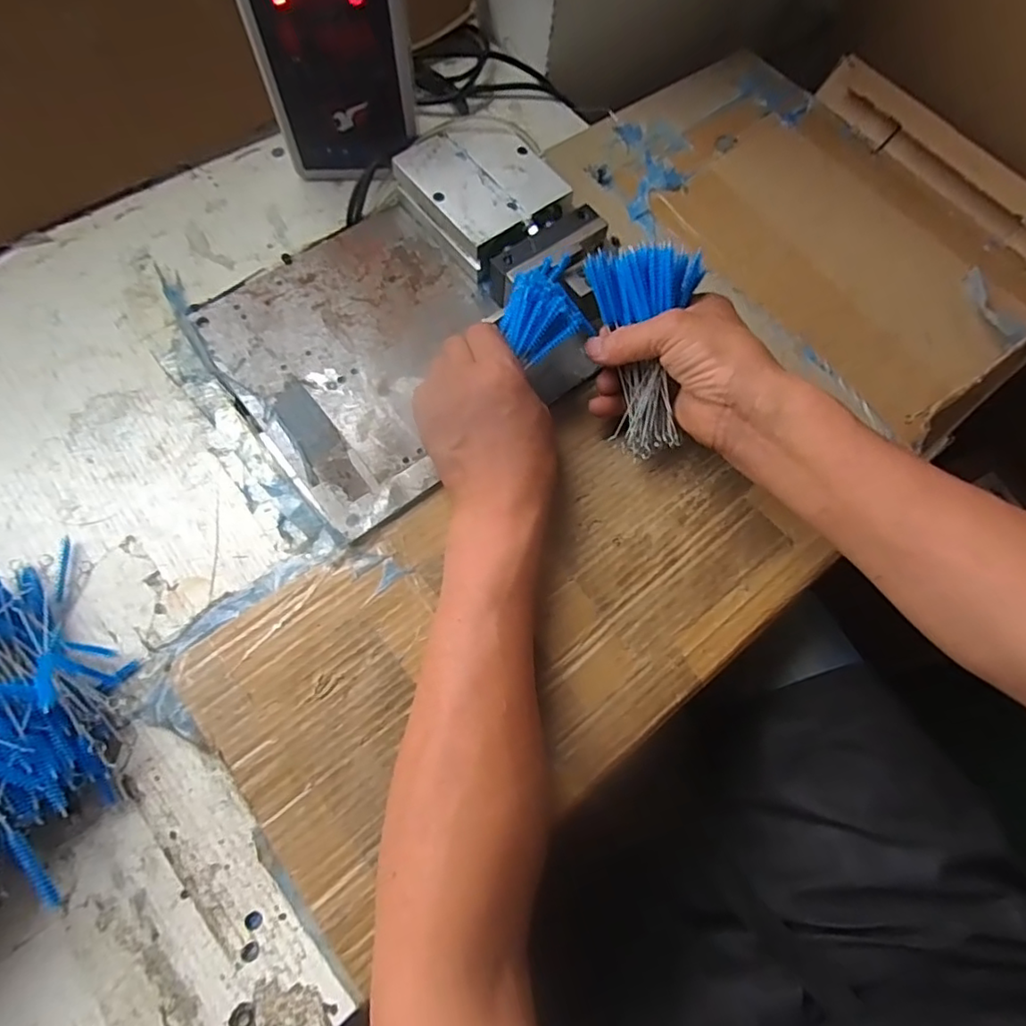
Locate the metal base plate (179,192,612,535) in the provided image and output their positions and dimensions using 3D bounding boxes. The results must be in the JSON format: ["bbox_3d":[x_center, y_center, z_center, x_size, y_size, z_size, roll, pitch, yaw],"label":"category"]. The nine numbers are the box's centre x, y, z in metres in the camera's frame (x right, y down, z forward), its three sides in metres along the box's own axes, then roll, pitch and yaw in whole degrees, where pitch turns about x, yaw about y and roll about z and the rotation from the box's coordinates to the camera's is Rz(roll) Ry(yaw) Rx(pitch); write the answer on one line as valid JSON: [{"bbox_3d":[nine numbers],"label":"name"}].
[{"bbox_3d":[-0.101,-0.125,0.446,0.210,0.014,0.228,-37,75,-15],"label":"metal base plate"}]

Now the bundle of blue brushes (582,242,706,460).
[{"bbox_3d":[0.088,-0.108,0.394,0.074,0.044,0.133,-12,107,-7],"label":"bundle of blue brushes"}]

